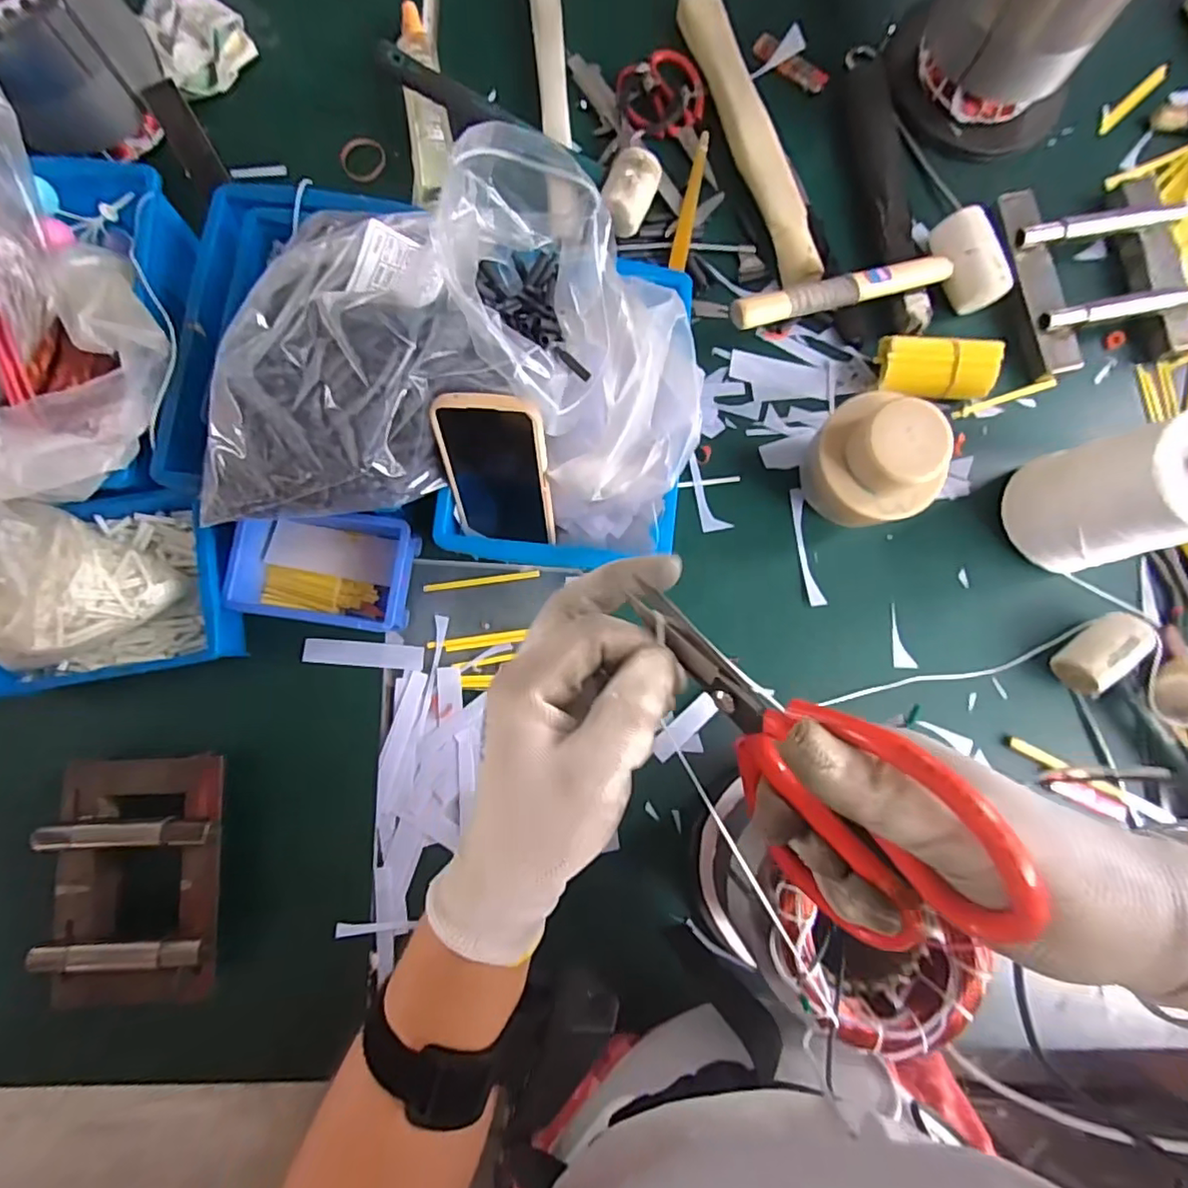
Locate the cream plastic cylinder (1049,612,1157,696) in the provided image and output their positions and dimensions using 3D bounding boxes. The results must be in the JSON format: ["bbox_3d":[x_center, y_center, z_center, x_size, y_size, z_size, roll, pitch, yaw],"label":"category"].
[{"bbox_3d":[0.494,0.057,0.575,0.055,0.049,0.086,43,84,1],"label":"cream plastic cylinder"}]

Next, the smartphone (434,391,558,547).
[{"bbox_3d":[-0.076,-0.094,0.473,0.079,0.151,0.010,6,58,5],"label":"smartphone"}]

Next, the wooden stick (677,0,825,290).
[{"bbox_3d":[0.166,-0.479,0.618,0.045,0.023,0.335,-19,86,-5],"label":"wooden stick"}]

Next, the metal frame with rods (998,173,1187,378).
[{"bbox_3d":[0.529,-0.337,0.611,0.203,0.048,0.197,-11,85,-4],"label":"metal frame with rods"}]

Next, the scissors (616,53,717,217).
[{"bbox_3d":[0.087,-0.489,0.622,0.092,0.008,0.168,-20,86,-5],"label":"scissors"}]

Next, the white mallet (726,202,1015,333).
[{"bbox_3d":[0.268,-0.302,0.587,0.288,0.064,0.099,-17,86,-4],"label":"white mallet"}]

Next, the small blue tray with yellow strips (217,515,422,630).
[{"bbox_3d":[-0.241,-0.022,0.525,0.156,0.066,0.093,8,84,-2],"label":"small blue tray with yellow strips"}]

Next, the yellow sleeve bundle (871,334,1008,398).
[{"bbox_3d":[0.344,-0.222,0.593,0.121,0.048,0.056,5,85,-3],"label":"yellow sleeve bundle"}]

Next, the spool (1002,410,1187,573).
[{"bbox_3d":[0.458,-0.083,0.524,0.089,0.171,0.094,0,85,-3],"label":"spool"}]

